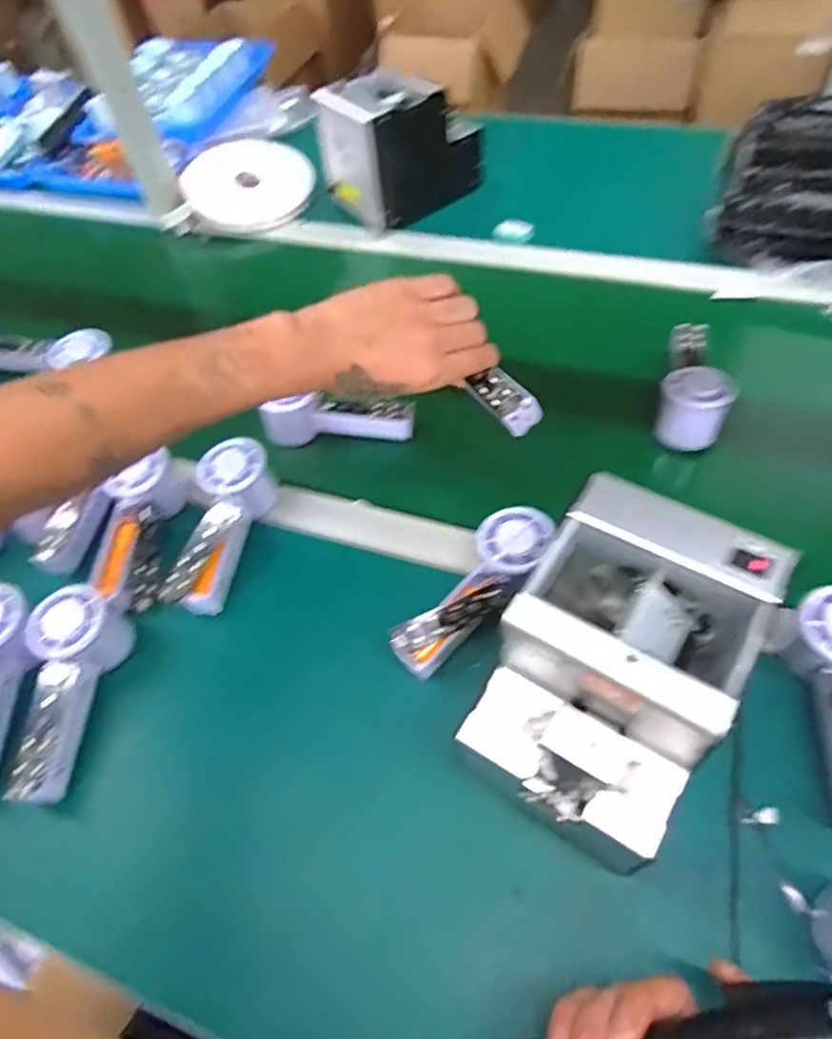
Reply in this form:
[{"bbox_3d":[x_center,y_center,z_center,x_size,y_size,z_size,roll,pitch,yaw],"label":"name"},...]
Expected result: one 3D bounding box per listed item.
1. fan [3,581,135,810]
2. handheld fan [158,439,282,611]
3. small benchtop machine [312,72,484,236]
[{"bbox_3d":[-0.270,0.129,0.474,0.050,0.055,0.147,6,56,9],"label":"fan"},{"bbox_3d":[-0.171,0.003,0.552,0.056,0.053,0.157,9,69,11],"label":"handheld fan"},{"bbox_3d":[-0.017,-0.507,0.853,0.182,0.139,0.126,-34,59,-17],"label":"small benchtop machine"}]

